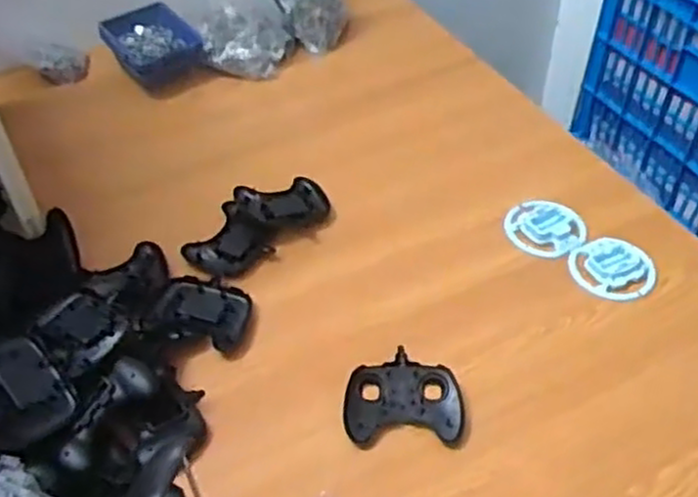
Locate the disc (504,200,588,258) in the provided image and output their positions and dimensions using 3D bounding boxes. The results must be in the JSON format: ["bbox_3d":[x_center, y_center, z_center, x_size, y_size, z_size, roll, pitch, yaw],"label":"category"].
[{"bbox_3d":[0.262,-0.028,0.980,0.103,0.013,0.093,9,56,19],"label":"disc"}]

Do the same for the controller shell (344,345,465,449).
[{"bbox_3d":[0.059,0.161,0.791,0.124,0.023,0.102,-2,45,-2],"label":"controller shell"}]

